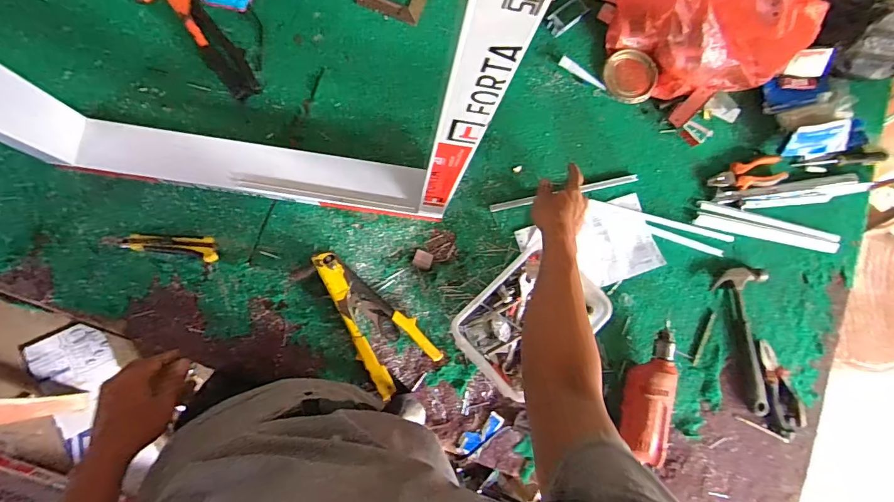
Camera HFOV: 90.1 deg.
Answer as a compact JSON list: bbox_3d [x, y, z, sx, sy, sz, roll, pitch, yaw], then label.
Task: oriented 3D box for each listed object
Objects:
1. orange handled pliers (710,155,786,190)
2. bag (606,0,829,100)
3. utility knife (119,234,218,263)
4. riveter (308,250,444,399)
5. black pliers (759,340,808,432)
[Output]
[{"bbox_3d":[0.555,-0.142,0.824,0.143,0.028,0.051,-9,84,6],"label":"orange handled pliers"},{"bbox_3d":[0.429,-0.378,0.709,0.333,0.281,0.143,37,80,-2],"label":"bag"},{"bbox_3d":[-0.422,-0.007,0.681,0.139,0.015,0.037,5,83,-7],"label":"utility knife"},{"bbox_3d":[-0.119,0.100,0.700,0.106,0.030,0.236,-34,89,-10],"label":"riveter"},{"bbox_3d":[0.580,0.238,0.783,0.059,0.017,0.156,-20,86,-9],"label":"black pliers"}]

